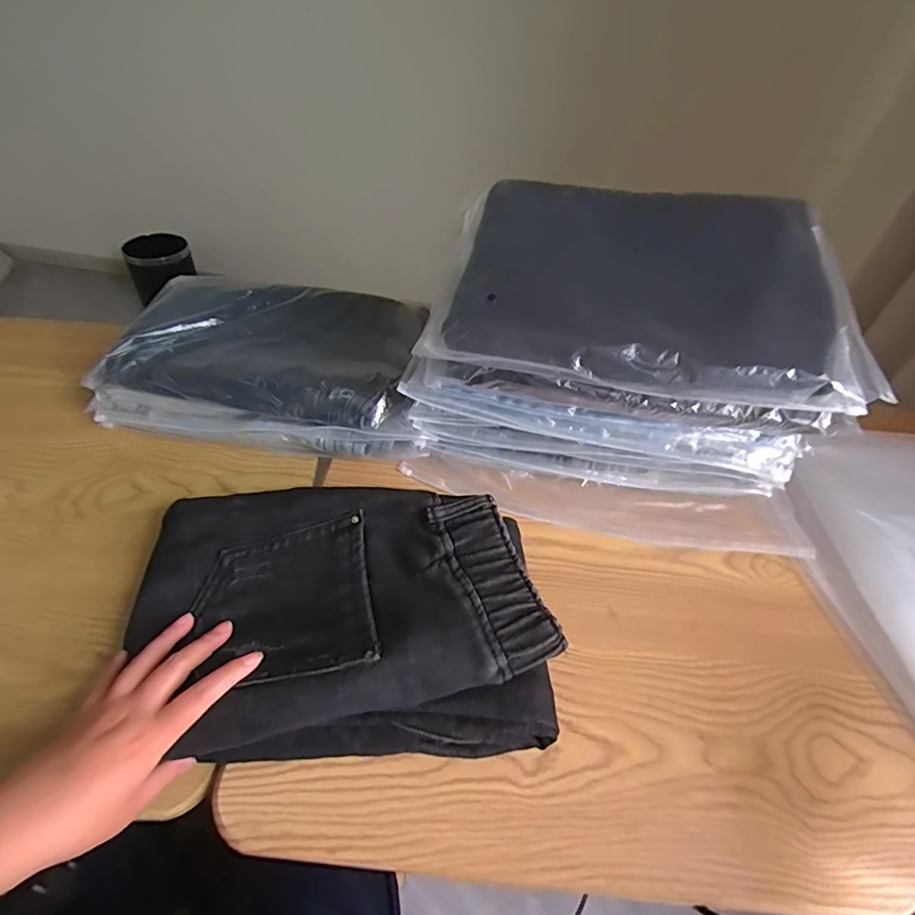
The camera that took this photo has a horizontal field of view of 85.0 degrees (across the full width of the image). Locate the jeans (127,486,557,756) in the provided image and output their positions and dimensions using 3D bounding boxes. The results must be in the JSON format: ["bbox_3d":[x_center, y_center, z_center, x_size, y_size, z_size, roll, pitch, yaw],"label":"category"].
[{"bbox_3d":[-0.095,0.121,0.409,0.325,0.071,0.202,2,47,-6],"label":"jeans"}]

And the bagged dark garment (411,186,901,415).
[{"bbox_3d":[0.169,-0.159,0.446,0.358,0.032,0.199,9,73,6],"label":"bagged dark garment"}]

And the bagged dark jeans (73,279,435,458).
[{"bbox_3d":[-0.213,-0.116,0.608,0.367,0.083,0.212,8,46,0],"label":"bagged dark jeans"}]

